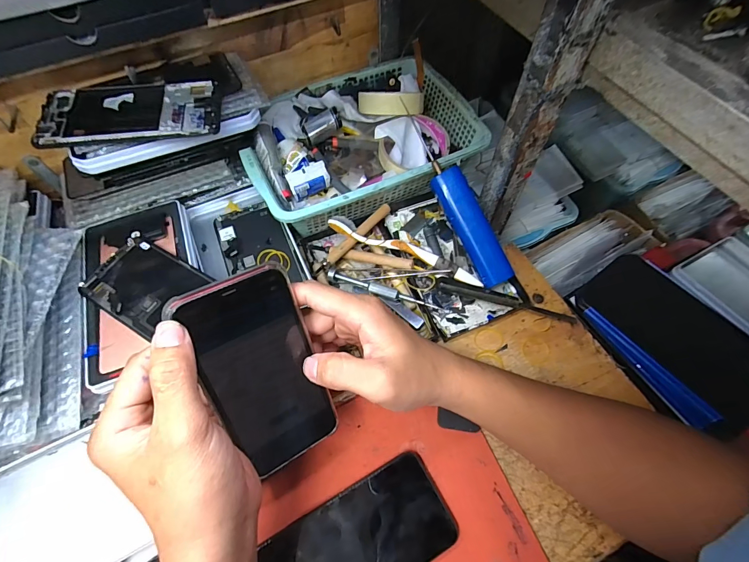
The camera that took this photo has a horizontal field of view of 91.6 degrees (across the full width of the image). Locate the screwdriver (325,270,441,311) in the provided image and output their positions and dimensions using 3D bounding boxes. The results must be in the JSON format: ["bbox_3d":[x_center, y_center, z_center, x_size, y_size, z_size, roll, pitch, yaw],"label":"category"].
[{"bbox_3d":[0.010,0.009,0.391,0.126,0.010,0.014,18,64,10],"label":"screwdriver"}]

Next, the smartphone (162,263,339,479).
[{"bbox_3d":[-0.076,0.065,0.254,0.070,0.144,0.008,-25,22,-25],"label":"smartphone"}]

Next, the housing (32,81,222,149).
[{"bbox_3d":[-0.223,-0.158,0.336,0.154,0.004,0.071,-10,62,-5],"label":"housing"}]

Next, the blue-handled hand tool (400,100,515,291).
[{"bbox_3d":[0.090,-0.095,0.397,0.035,0.023,0.213,-26,86,-17],"label":"blue-handled hand tool"}]

